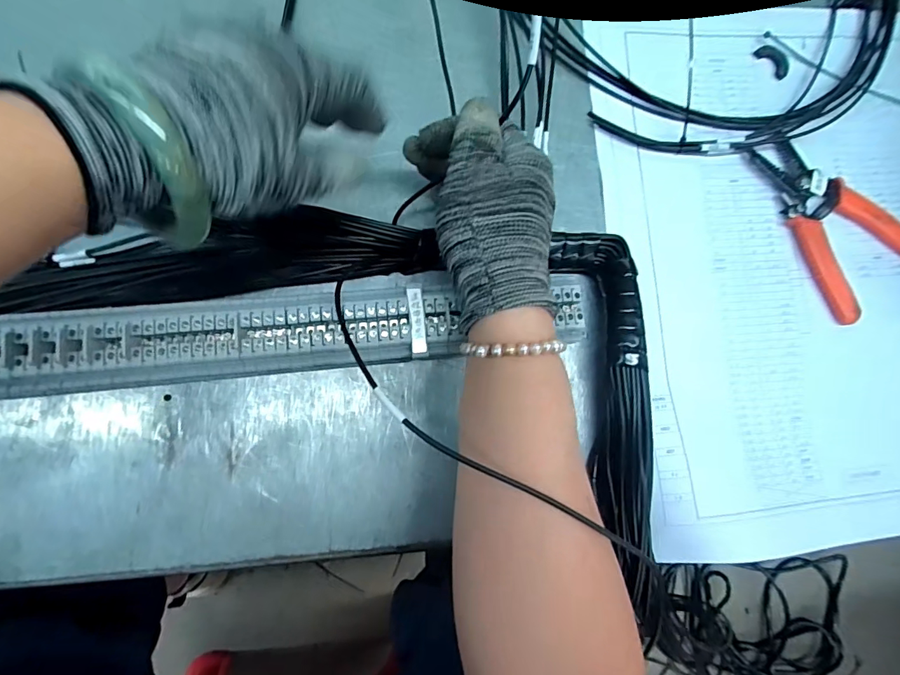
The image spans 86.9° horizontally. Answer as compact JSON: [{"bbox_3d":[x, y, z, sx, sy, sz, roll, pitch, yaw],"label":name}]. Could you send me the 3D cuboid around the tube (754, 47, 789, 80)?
[{"bbox_3d":[0.264,-0.225,0.385,0.015,0.004,0.032,-43,88,-9],"label":"tube"}]

